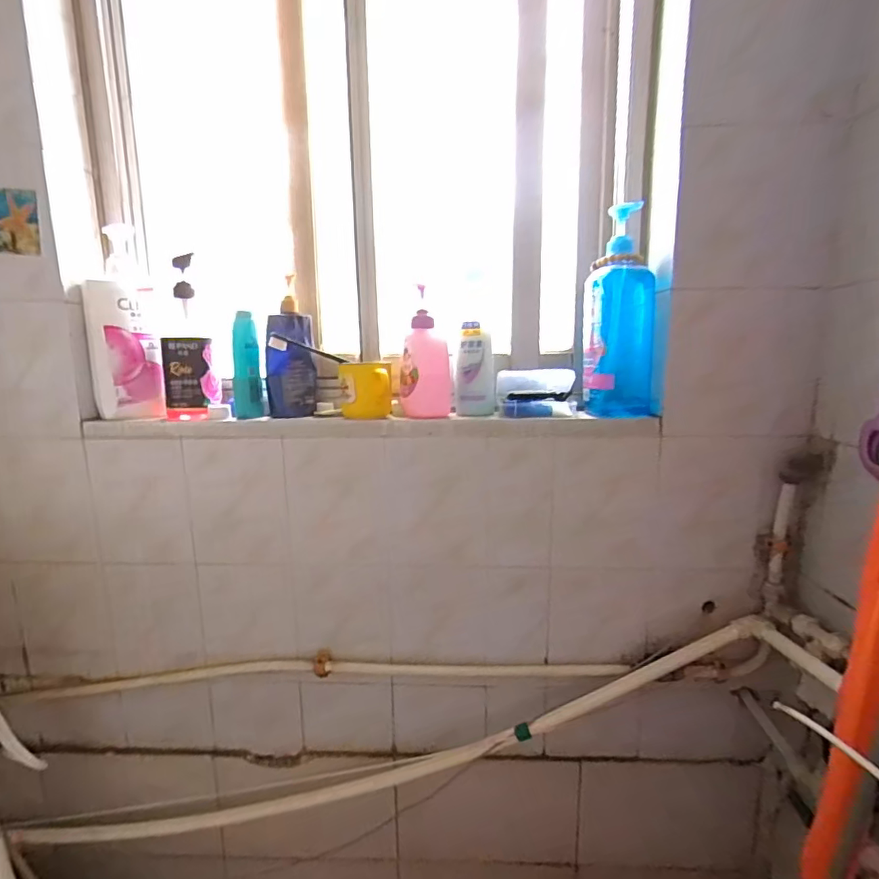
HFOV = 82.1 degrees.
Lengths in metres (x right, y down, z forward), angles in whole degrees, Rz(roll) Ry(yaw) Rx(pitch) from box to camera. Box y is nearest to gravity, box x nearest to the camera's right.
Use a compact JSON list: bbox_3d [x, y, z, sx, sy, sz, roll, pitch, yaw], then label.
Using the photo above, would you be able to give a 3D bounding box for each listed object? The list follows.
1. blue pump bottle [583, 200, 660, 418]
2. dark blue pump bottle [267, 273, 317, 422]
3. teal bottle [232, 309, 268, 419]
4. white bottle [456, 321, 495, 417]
[{"bbox_3d":[0.261,-0.178,0.721,0.091,0.285,0.070,1,10,3],"label":"blue pump bottle"},{"bbox_3d":[-0.236,-0.142,0.795,0.072,0.201,0.080,-4,11,-22],"label":"dark blue pump bottle"},{"bbox_3d":[-0.292,-0.111,0.768,0.042,0.153,0.033,-3,10,-17],"label":"teal bottle"},{"bbox_3d":[0.055,-0.105,0.768,0.059,0.135,0.028,2,10,8],"label":"white bottle"}]

